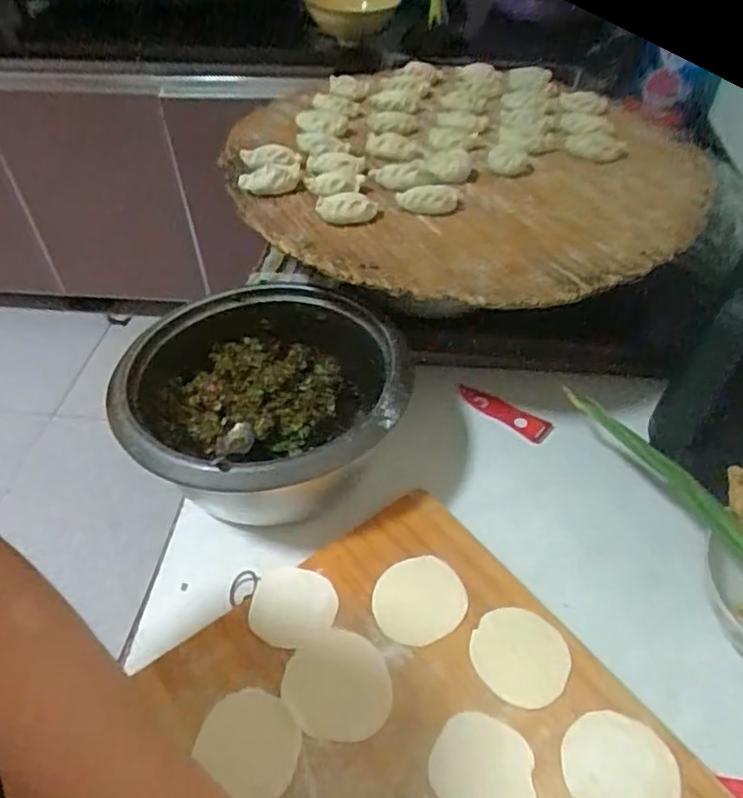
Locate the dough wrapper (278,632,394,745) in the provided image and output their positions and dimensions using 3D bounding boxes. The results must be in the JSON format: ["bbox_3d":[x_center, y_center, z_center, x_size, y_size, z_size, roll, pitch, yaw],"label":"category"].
[{"bbox_3d":[-0.025,0.202,0.452,0.074,0.004,0.071,-1,47,1],"label":"dough wrapper"}]

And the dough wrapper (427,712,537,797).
[{"bbox_3d":[0.073,0.241,0.413,0.065,0.004,0.067,-1,47,1],"label":"dough wrapper"}]

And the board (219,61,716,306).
[{"bbox_3d":[0.090,-0.251,0.652,0.450,0.040,0.441,-1,47,1],"label":"board"}]

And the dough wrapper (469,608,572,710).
[{"bbox_3d":[0.108,0.184,0.461,0.067,0.004,0.066,-1,47,1],"label":"dough wrapper"}]

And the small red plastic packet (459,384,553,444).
[{"bbox_3d":[0.137,0.013,0.666,0.104,0.011,0.031,33,56,28],"label":"small red plastic packet"}]

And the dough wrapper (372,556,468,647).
[{"bbox_3d":[0.037,0.155,0.493,0.071,0.004,0.064,-22,48,-16],"label":"dough wrapper"}]

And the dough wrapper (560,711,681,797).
[{"bbox_3d":[0.160,0.239,0.410,0.068,0.004,0.065,10,52,21],"label":"dough wrapper"}]

